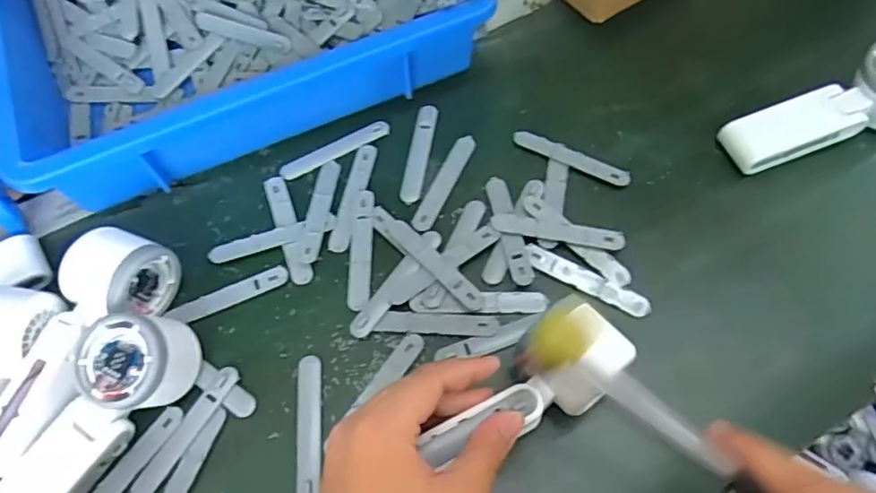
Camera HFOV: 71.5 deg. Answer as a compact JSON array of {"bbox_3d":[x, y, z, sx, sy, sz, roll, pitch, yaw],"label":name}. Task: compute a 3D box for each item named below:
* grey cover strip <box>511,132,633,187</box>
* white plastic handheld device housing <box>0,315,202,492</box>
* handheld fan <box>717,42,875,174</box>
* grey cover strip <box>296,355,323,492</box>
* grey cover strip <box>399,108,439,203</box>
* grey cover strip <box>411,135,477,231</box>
[{"bbox_3d":[0.105,-0.070,0.482,0.096,0.006,0.016,26,66,15],"label":"grey cover strip"},{"bbox_3d":[-0.219,0.109,0.367,0.053,0.051,0.166,33,68,18],"label":"white plastic handheld device housing"},{"bbox_3d":[0.298,-0.110,0.458,0.151,0.062,0.058,-16,63,-6],"label":"handheld fan"},{"bbox_3d":[-0.084,0.118,0.398,0.016,0.004,0.094,-5,62,-1],"label":"grey cover strip"},{"bbox_3d":[-0.015,-0.076,0.493,0.017,0.004,0.093,8,62,6],"label":"grey cover strip"},{"bbox_3d":[0.005,-0.050,0.479,0.018,0.004,0.093,22,65,13],"label":"grey cover strip"}]

